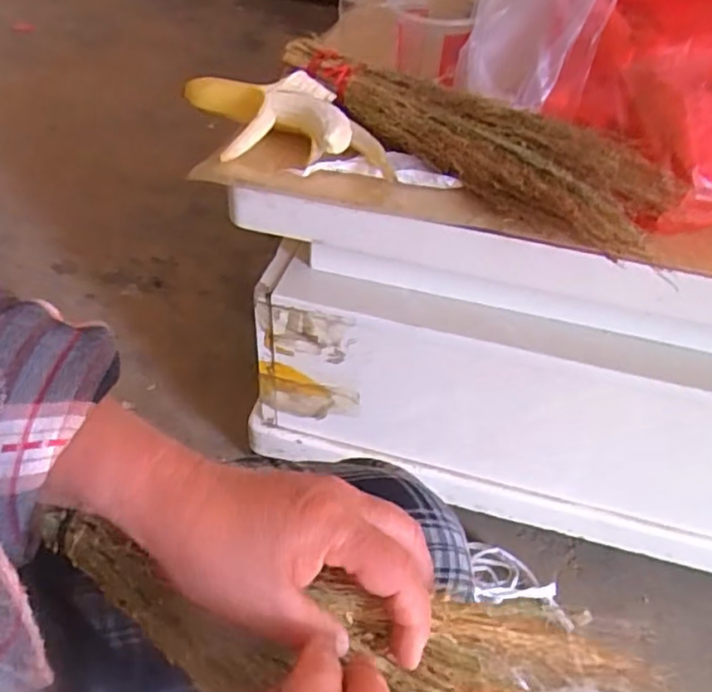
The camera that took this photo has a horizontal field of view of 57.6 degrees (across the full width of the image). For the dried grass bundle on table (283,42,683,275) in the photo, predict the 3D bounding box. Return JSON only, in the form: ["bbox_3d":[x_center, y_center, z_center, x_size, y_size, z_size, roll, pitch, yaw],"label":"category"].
[{"bbox_3d":[0.067,-0.173,0.510,0.378,0.065,0.067,36,51,28],"label":"dried grass bundle on table"}]

